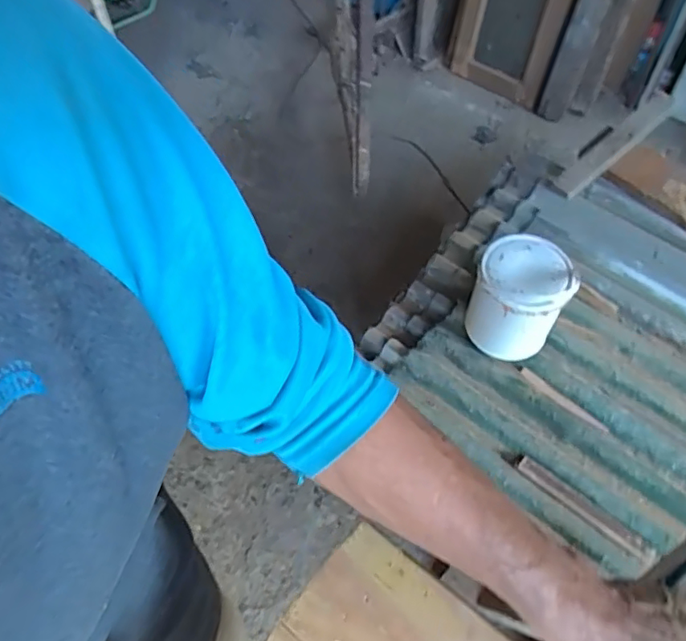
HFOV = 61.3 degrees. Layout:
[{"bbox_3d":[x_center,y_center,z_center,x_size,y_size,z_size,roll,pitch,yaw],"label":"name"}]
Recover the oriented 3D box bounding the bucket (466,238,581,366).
[{"bbox_3d":[0.350,-0.046,1.178,0.167,0.235,0.167,1,53,-1],"label":"bucket"}]

